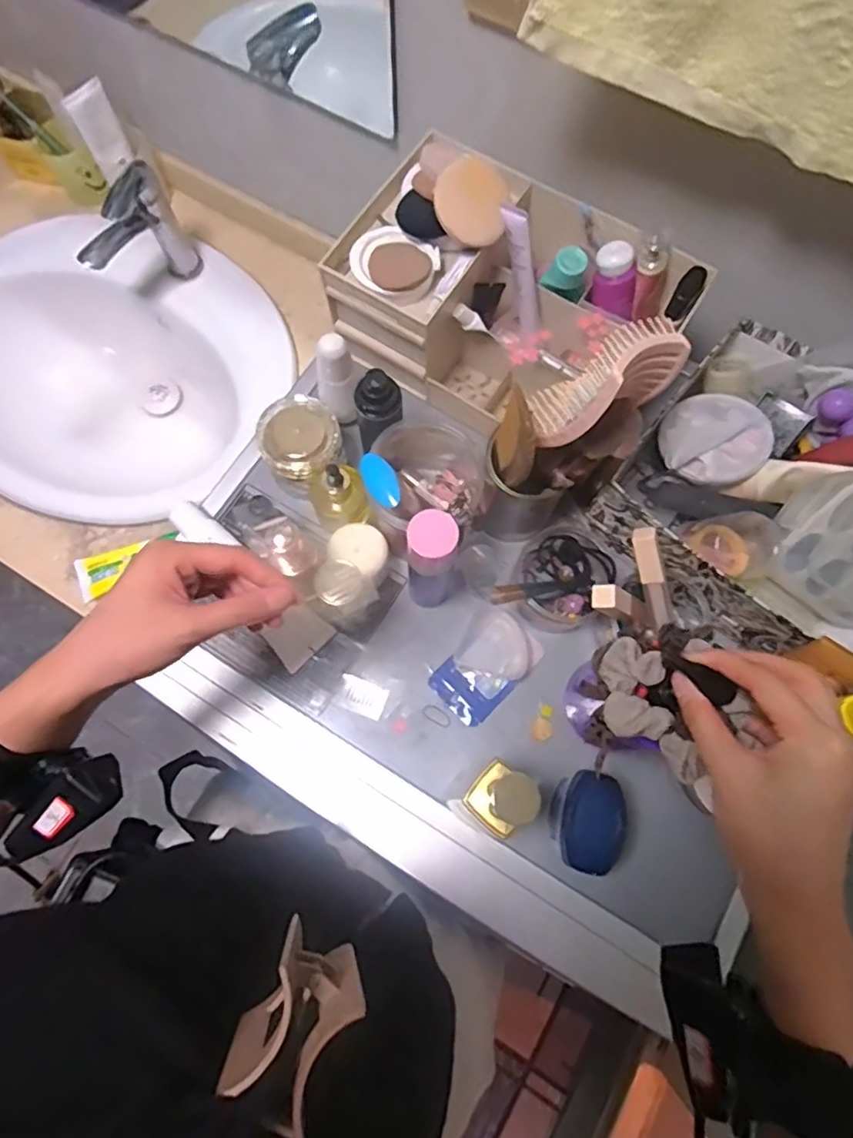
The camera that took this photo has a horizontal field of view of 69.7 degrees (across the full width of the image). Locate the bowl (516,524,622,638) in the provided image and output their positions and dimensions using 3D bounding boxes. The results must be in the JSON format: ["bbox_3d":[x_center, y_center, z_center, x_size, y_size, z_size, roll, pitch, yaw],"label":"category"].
[{"bbox_3d":[0.121,0.007,0.551,0.079,0.054,0.088,43,77,11],"label":"bowl"}]

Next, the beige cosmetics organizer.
[{"bbox_3d":[0.078,-0.242,0.567,0.292,0.151,0.183,29,75,7],"label":"beige cosmetics organizer"}]

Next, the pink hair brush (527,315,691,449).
[{"bbox_3d":[0.113,-0.120,0.398,0.082,0.086,0.047,-31,76,-9],"label":"pink hair brush"}]

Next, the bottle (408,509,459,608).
[{"bbox_3d":[0.005,-0.004,0.492,0.037,0.149,0.034,0,74,-1],"label":"bottle"}]

